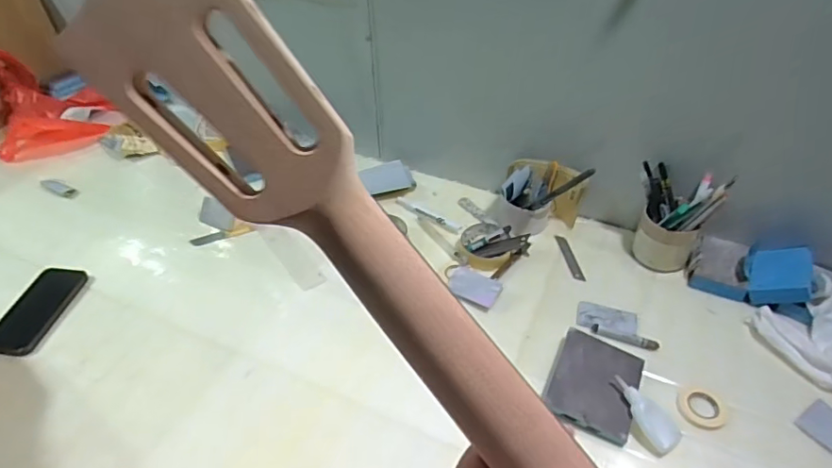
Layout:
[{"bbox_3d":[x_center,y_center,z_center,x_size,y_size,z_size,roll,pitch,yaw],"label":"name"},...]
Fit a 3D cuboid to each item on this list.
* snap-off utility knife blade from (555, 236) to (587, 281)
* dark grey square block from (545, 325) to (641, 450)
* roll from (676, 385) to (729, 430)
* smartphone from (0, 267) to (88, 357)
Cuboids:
[{"bbox_3d":[0.231,0.035,0.808,0.019,0.004,0.097,-5,42,-9],"label":"snap-off utility knife blade"},{"bbox_3d":[0.212,0.175,0.634,0.095,0.022,0.125,19,46,21],"label":"dark grey square block"},{"bbox_3d":[0.334,0.204,0.625,0.059,0.013,0.055,-1,42,1],"label":"roll"},{"bbox_3d":[-0.523,0.103,0.740,0.072,0.012,0.147,2,42,4],"label":"smartphone"}]

